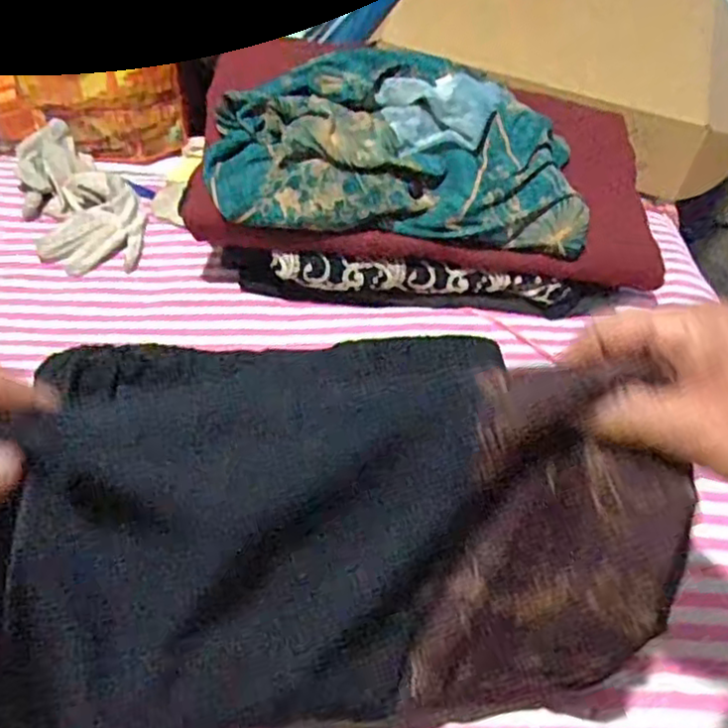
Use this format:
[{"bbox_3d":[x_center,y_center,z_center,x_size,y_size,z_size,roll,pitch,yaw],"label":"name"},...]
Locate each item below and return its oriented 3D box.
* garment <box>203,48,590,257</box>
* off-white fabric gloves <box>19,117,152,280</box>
[{"bbox_3d":[0.029,-0.179,0.577,0.309,0.101,0.154,0,39,-5],"label":"garment"},{"bbox_3d":[-0.282,-0.161,0.678,0.097,0.046,0.214,-23,58,-29],"label":"off-white fabric gloves"}]

